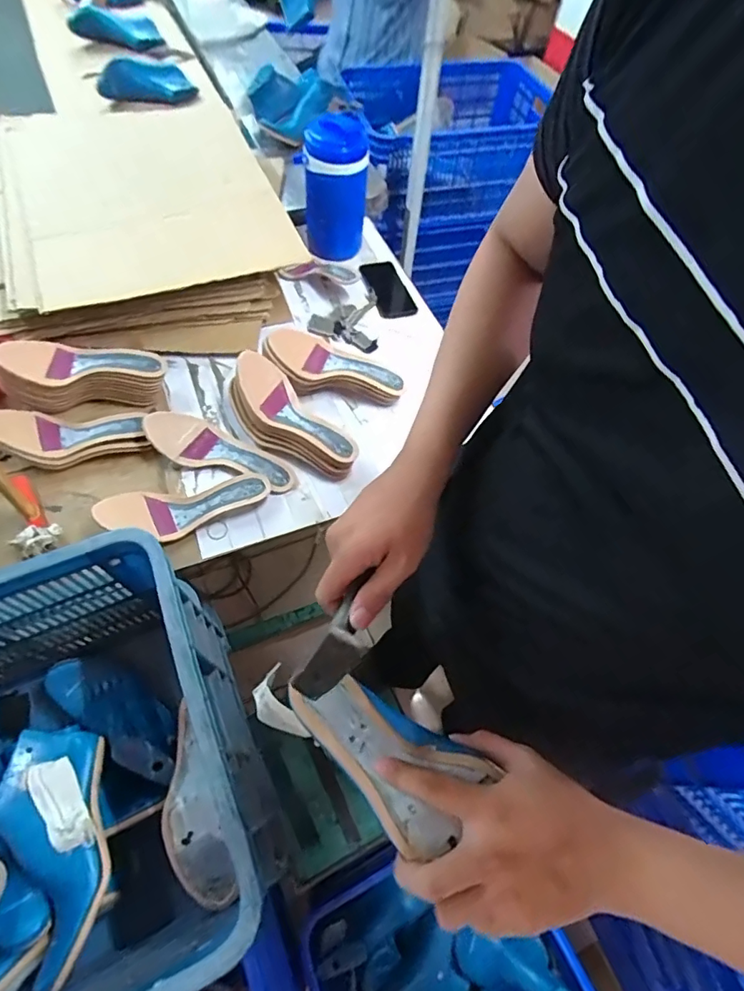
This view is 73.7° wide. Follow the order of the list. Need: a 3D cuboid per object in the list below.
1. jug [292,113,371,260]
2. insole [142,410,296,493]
[{"bbox_3d":[-0.082,-0.610,1.020,0.138,0.264,0.109,3,60,-3],"label":"jug"},{"bbox_3d":[-0.240,-0.067,0.793,0.243,0.054,0.088,25,61,10],"label":"insole"}]

